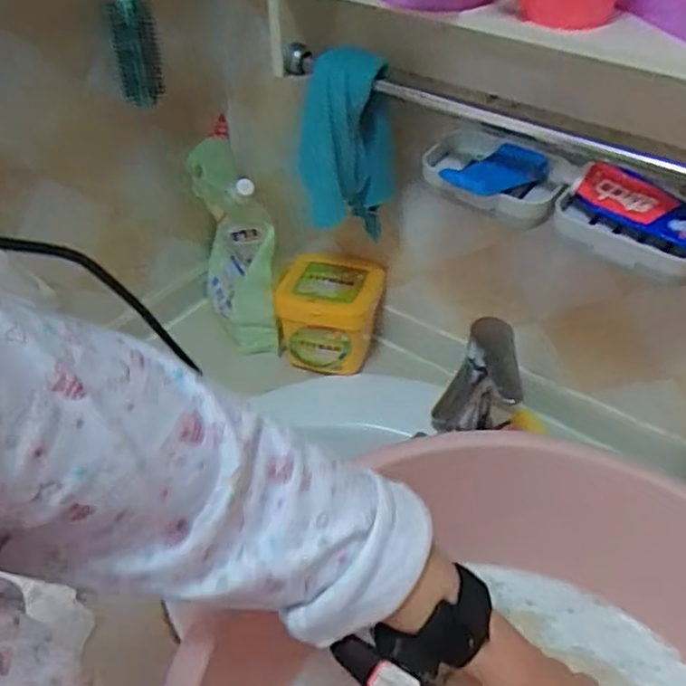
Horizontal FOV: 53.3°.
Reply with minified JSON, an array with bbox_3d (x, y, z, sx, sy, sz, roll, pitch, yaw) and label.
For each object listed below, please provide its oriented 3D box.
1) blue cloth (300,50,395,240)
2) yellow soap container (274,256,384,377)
[{"bbox_3d":[0.004,-0.194,0.701,0.096,0.198,0.056,2,43,1],"label":"blue cloth"},{"bbox_3d":[-0.017,-0.036,0.879,0.119,0.107,0.109,10,44,9],"label":"yellow soap container"}]

